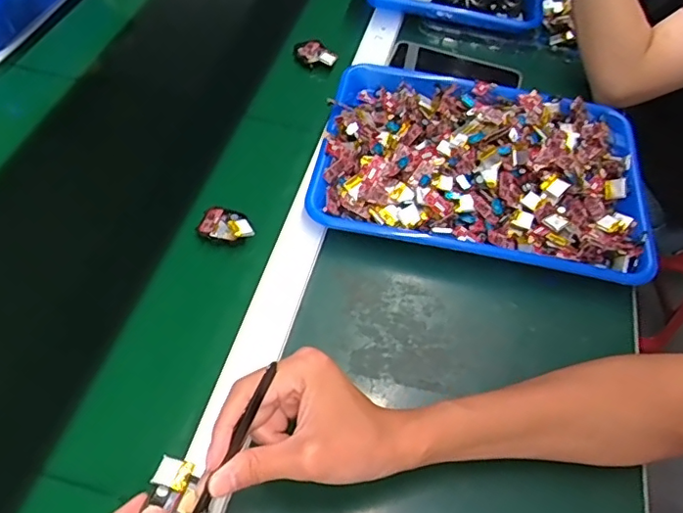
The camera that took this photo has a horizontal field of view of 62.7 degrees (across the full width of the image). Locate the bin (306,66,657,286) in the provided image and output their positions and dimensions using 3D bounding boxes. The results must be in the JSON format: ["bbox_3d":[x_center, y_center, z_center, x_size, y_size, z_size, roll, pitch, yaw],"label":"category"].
[{"bbox_3d":[0.146,-0.092,0.583,0.325,0.063,0.232,10,48,5],"label":"bin"}]

